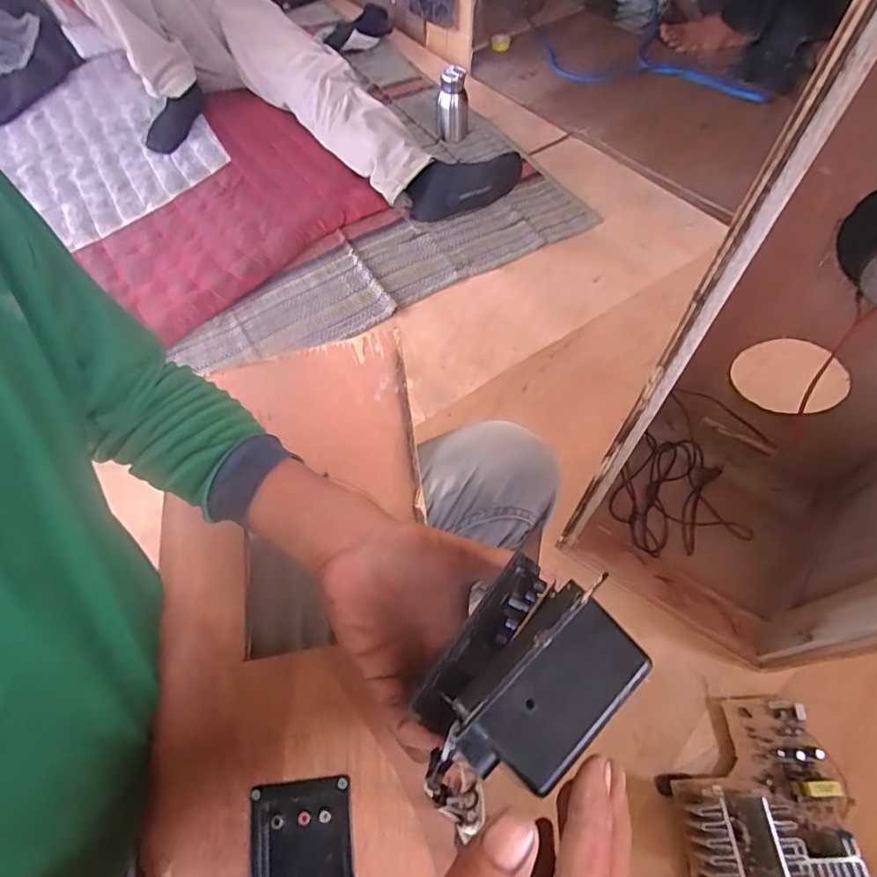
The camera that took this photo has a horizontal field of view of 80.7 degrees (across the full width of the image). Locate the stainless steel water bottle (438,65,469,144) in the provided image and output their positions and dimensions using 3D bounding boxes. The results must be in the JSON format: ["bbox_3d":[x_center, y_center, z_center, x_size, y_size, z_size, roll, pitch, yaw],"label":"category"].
[{"bbox_3d":[0.031,-0.725,1.134,0.068,0.134,0.069,-2,58,2],"label":"stainless steel water bottle"}]

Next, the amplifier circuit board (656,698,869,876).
[{"bbox_3d":[0.314,0.366,0.483,0.169,0.084,0.222,-2,58,2],"label":"amplifier circuit board"}]

